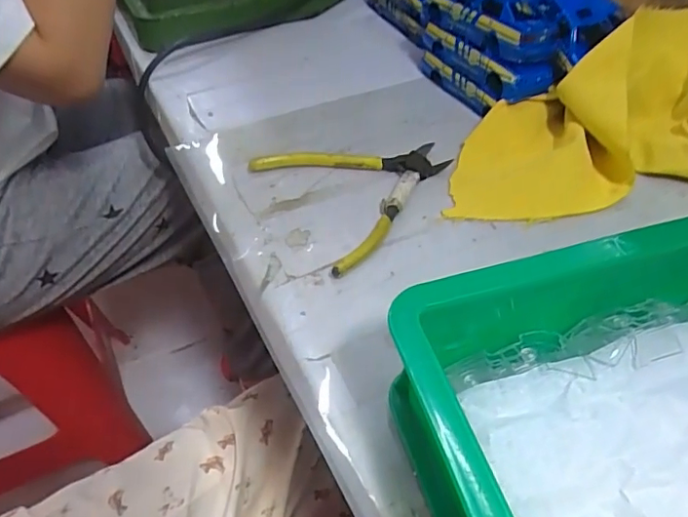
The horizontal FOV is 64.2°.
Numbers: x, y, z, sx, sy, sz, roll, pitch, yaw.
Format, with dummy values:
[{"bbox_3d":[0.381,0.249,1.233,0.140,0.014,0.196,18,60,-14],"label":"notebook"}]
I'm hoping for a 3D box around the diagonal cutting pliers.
[{"bbox_3d":[0.019,-0.056,0.416,0.134,0.011,0.127,-24,53,-22],"label":"diagonal cutting pliers"}]

